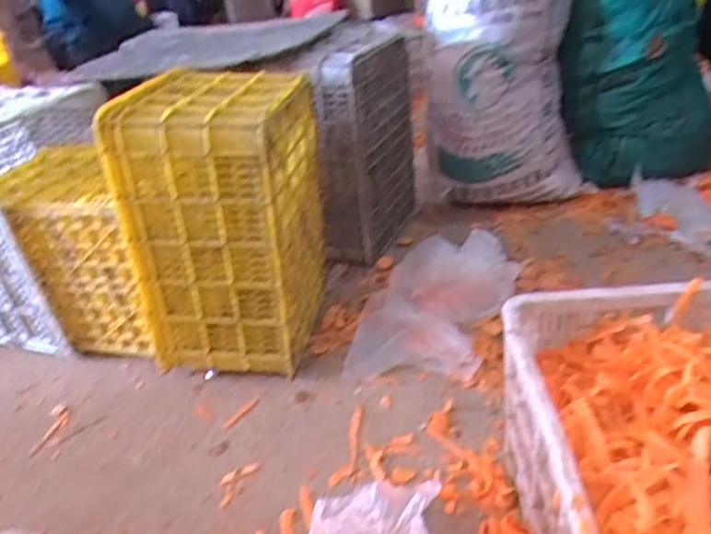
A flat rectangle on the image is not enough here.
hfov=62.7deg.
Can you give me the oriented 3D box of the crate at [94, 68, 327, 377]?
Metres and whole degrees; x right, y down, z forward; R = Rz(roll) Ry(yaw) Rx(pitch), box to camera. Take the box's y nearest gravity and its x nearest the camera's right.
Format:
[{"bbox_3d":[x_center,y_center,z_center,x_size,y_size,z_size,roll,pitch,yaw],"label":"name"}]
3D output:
[{"bbox_3d":[-0.228,-0.105,1.143,0.280,0.483,0.357,2,32,14],"label":"crate"}]

